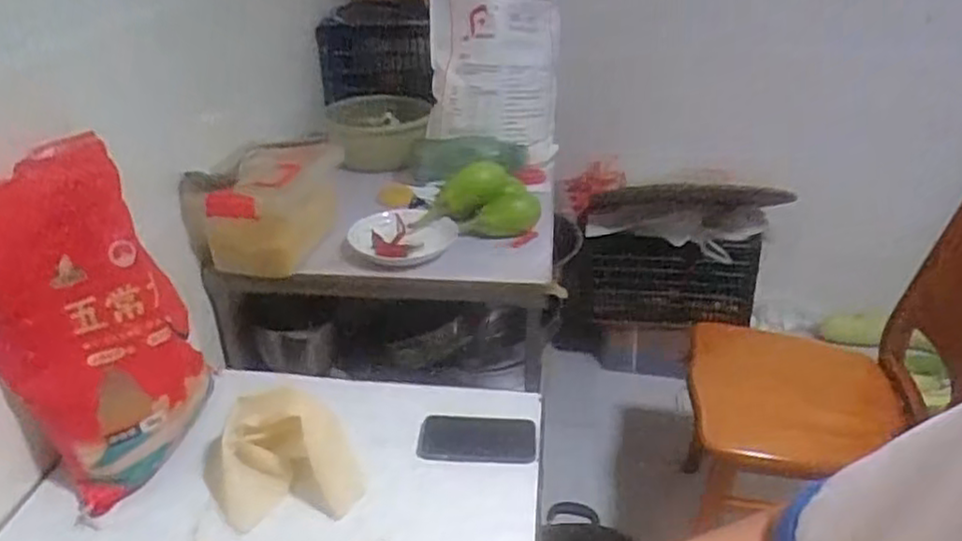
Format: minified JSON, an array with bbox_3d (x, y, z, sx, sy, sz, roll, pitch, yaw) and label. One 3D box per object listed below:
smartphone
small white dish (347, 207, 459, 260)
[{"bbox_3d":[-0.004,0.218,0.950,0.150,0.015,0.071,1,29,3],"label":"smartphone"},{"bbox_3d":[-0.145,-0.075,1.358,0.189,0.020,0.182,0,29,0],"label":"small white dish"}]

